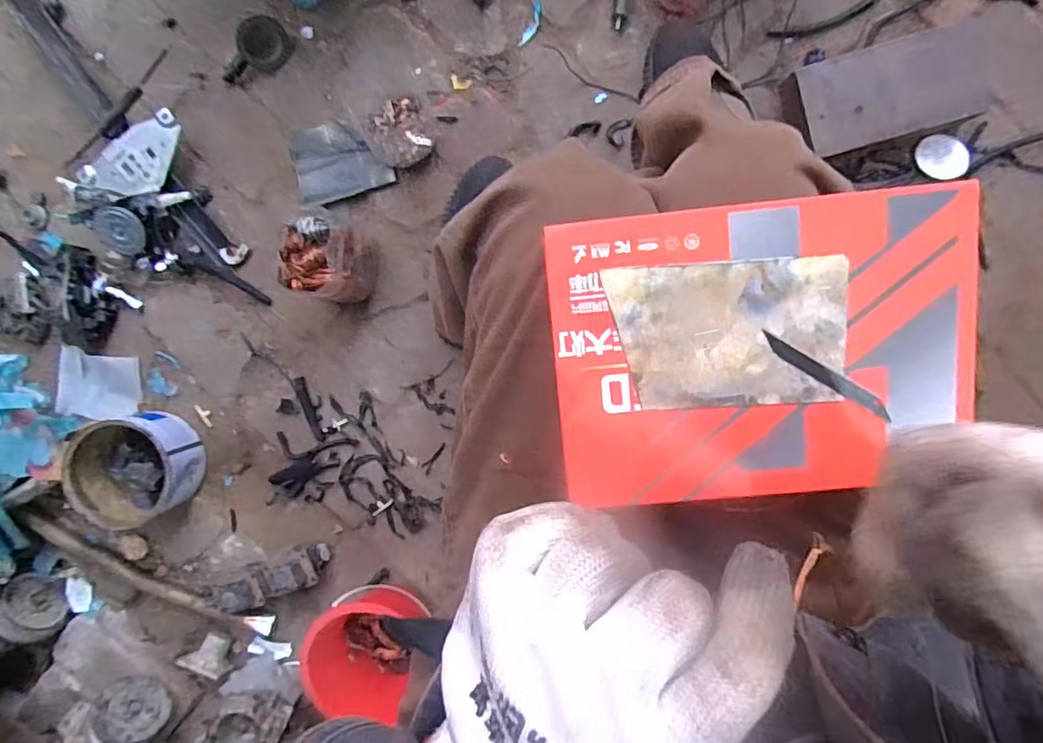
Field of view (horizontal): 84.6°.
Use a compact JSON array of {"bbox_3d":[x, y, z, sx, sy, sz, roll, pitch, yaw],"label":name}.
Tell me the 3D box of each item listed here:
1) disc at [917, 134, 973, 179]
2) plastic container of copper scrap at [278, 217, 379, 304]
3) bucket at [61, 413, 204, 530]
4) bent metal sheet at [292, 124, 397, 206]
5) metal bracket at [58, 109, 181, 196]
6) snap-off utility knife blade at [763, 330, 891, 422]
[{"bbox_3d":[0.554,-0.282,0.754,0.057,0.005,0.060,-2,85,20],"label":"disc"},{"bbox_3d":[-0.251,-0.146,0.761,0.082,0.149,0.100,10,99,3],"label":"plastic container of copper scrap"},{"bbox_3d":[-0.563,0.140,0.833,0.163,0.094,0.154,1,98,4],"label":"bucket"},{"bbox_3d":[-0.255,-0.299,0.808,0.133,0.023,0.103,-13,97,6],"label":"bent metal sheet"},{"bbox_3d":[-0.549,-0.288,0.803,0.182,0.029,0.090,-32,82,3],"label":"metal bracket"},{"bbox_3d":[0.156,0.002,0.292,0.075,0.004,0.009,32,99,-1],"label":"snap-off utility knife blade"}]

